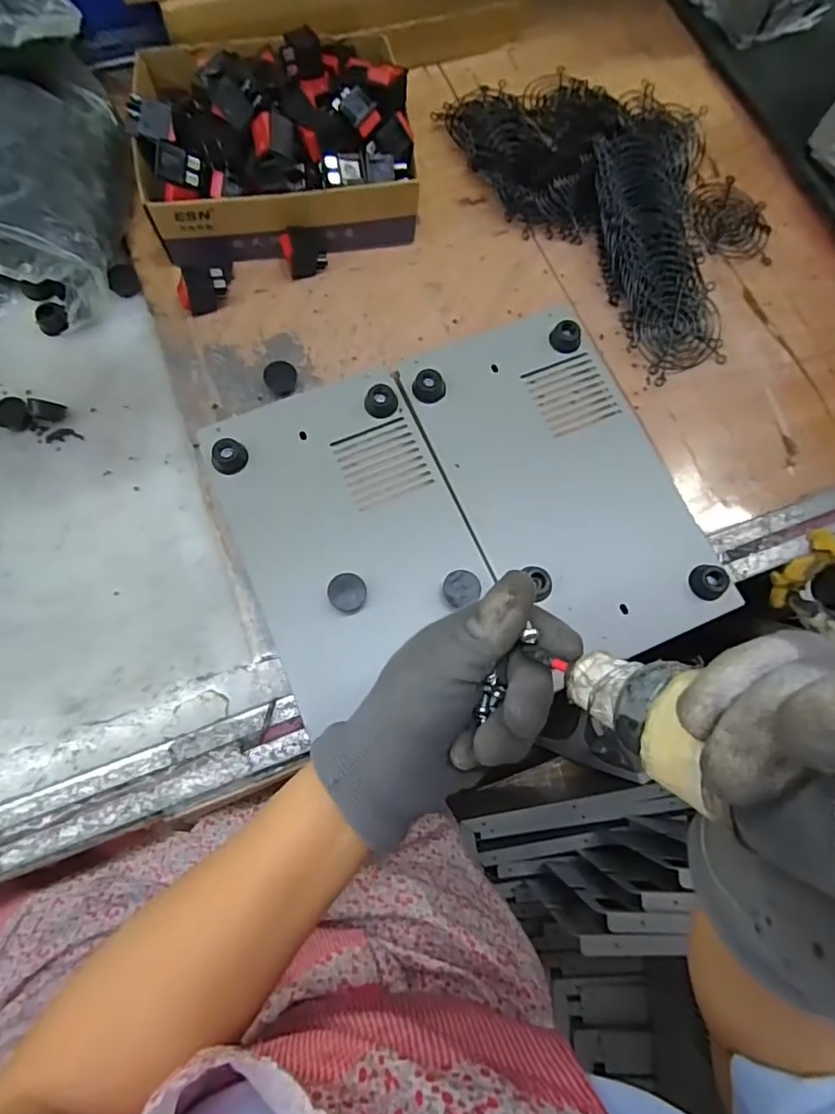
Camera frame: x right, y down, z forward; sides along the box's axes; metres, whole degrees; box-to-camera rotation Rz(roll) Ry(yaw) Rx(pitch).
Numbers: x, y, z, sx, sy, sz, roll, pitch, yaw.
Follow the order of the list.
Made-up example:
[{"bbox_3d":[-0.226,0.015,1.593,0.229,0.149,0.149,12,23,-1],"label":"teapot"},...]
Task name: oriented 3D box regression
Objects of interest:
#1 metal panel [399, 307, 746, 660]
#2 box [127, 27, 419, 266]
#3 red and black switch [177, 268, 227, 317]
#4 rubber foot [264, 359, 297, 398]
[{"bbox_3d":[0.106,-0.057,0.404,0.149,0.032,0.261,-22,78,-7],"label":"metal panel"},{"bbox_3d":[-0.114,-0.335,0.437,0.212,0.087,0.181,-10,76,-4],"label":"box"},{"bbox_3d":[-0.169,-0.210,0.430,0.038,0.026,0.025,-23,78,-7],"label":"red and black switch"},{"bbox_3d":[-0.106,-0.139,0.423,0.023,0.016,0.021,0,76,-2],"label":"rubber foot"}]

